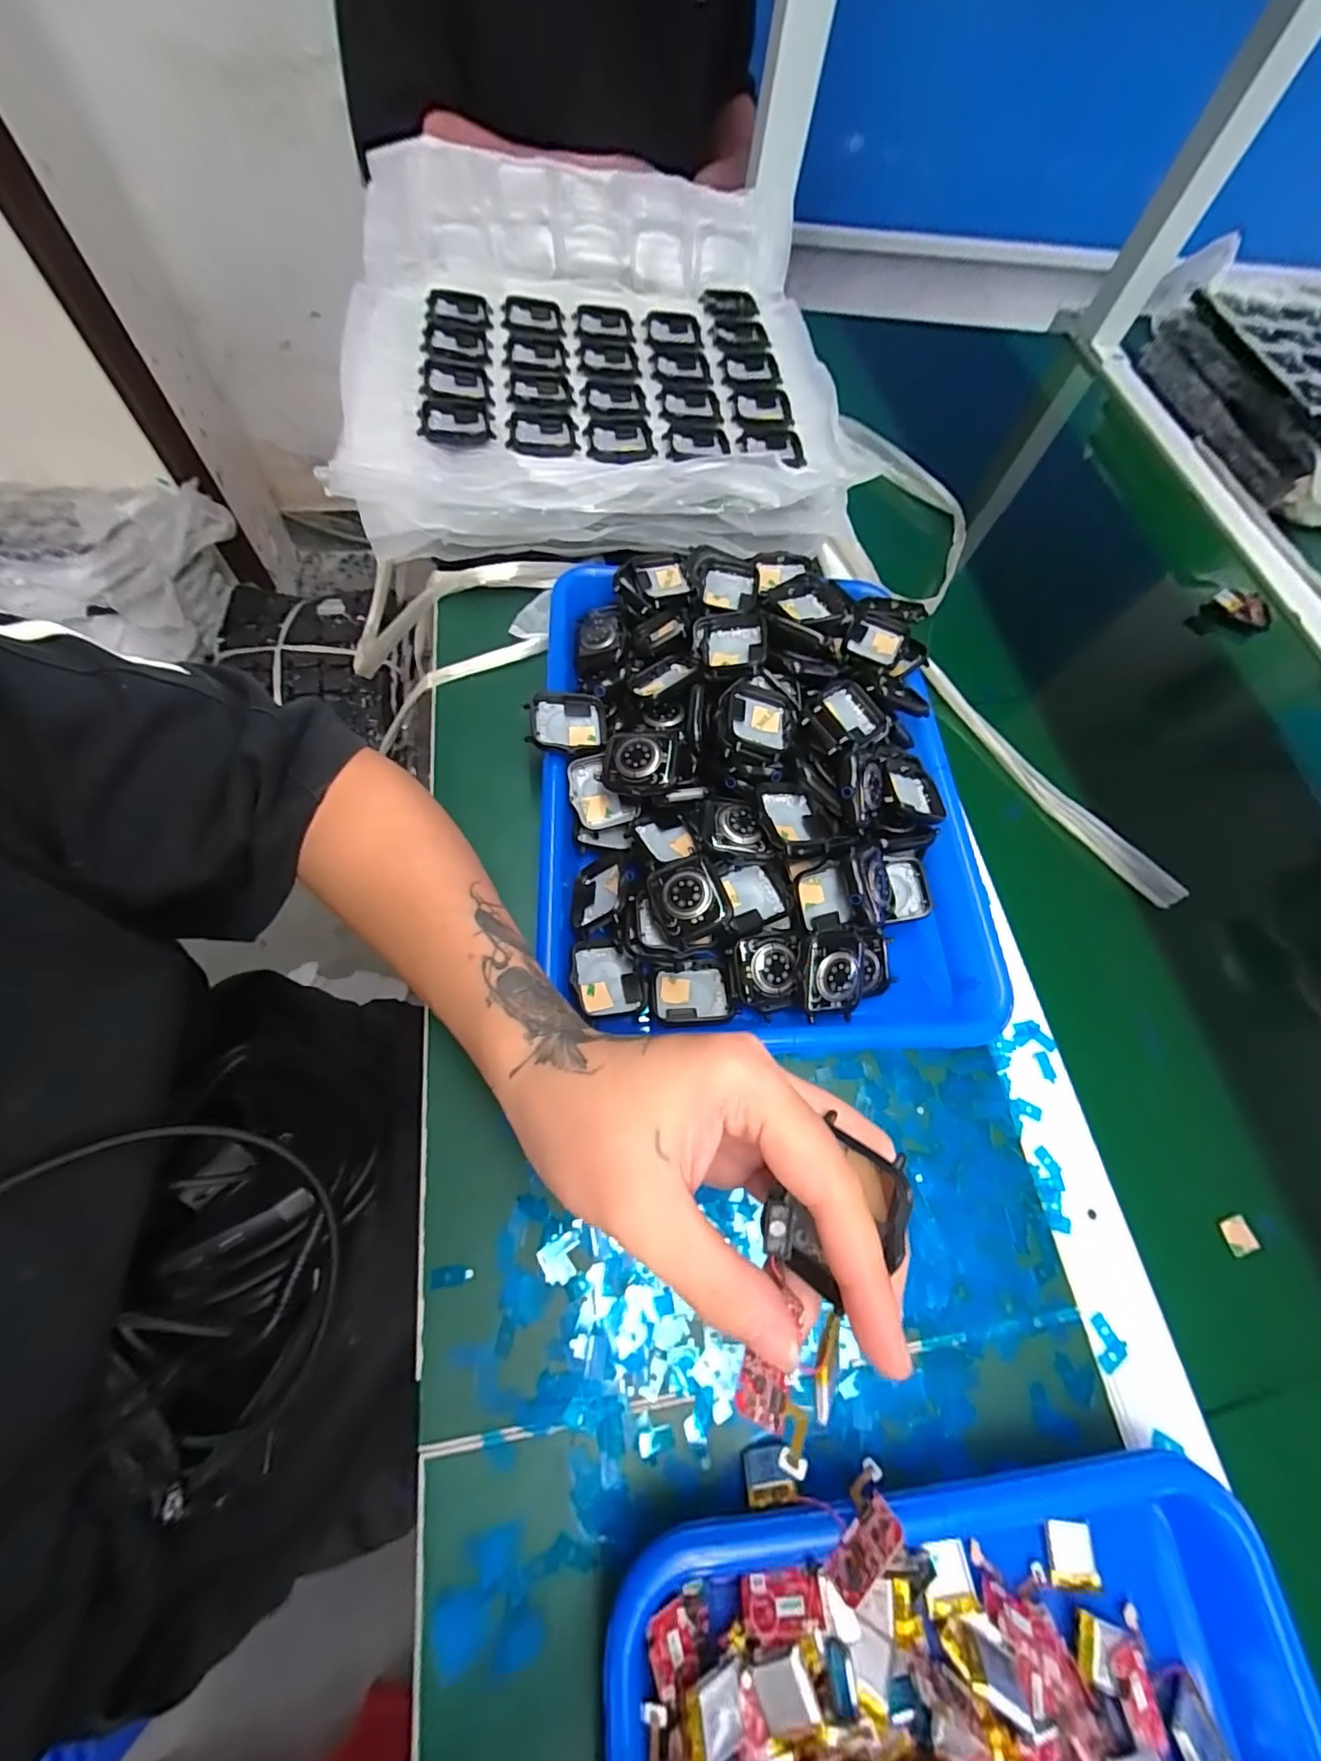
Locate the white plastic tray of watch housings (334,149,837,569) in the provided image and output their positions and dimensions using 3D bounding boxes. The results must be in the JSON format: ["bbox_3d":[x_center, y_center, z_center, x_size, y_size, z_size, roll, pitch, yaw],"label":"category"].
[{"bbox_3d":[-0.052,-0.420,0.455,0.357,0.075,0.373,-3,71,-8],"label":"white plastic tray of watch housings"}]

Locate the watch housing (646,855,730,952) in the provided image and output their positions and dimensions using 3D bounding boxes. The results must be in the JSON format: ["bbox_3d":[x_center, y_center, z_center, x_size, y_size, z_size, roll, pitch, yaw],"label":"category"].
[{"bbox_3d":[0.014,0.010,0.295,0.034,0.016,0.042,-16,68,-13],"label":"watch housing"}]

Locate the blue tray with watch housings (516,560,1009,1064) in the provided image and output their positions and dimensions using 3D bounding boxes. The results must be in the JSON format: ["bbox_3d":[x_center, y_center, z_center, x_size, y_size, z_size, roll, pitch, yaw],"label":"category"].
[{"bbox_3d":[0.055,-0.069,0.344,0.252,0.064,0.328,-1,65,-7],"label":"blue tray with watch housings"}]

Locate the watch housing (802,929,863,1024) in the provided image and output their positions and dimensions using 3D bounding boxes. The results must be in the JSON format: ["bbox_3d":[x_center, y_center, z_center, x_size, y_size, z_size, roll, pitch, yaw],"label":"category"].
[{"bbox_3d":[0.088,0.049,0.292,0.036,0.009,0.046,3,95,-19],"label":"watch housing"}]

